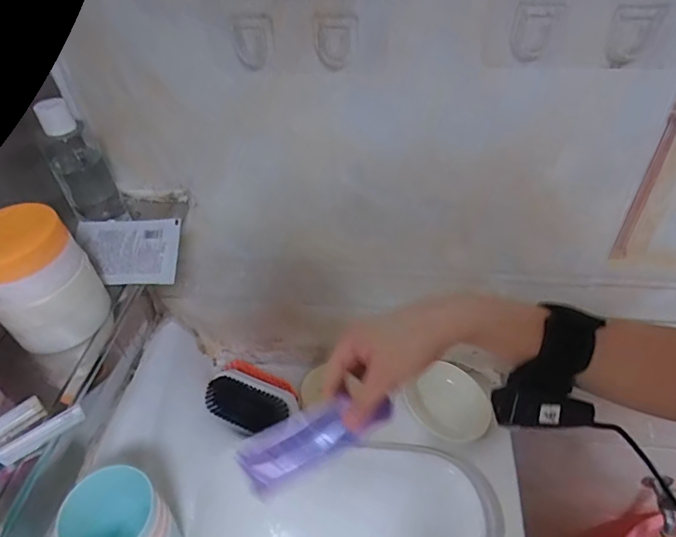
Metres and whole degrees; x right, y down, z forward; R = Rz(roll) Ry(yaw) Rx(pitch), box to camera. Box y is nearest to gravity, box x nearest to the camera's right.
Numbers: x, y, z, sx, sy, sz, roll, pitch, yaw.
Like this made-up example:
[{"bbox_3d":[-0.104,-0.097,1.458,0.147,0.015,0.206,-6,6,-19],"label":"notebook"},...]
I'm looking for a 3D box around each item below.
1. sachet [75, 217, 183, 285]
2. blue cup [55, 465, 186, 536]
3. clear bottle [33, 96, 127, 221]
[{"bbox_3d":[-0.197,-0.017,0.457,0.094,0.004,0.070,-1,60,-3],"label":"sachet"},{"bbox_3d":[-0.206,0.263,0.488,0.070,0.136,0.082,26,53,28],"label":"blue cup"},{"bbox_3d":[-0.238,-0.095,0.455,0.042,0.120,0.033,-27,48,-20],"label":"clear bottle"}]

